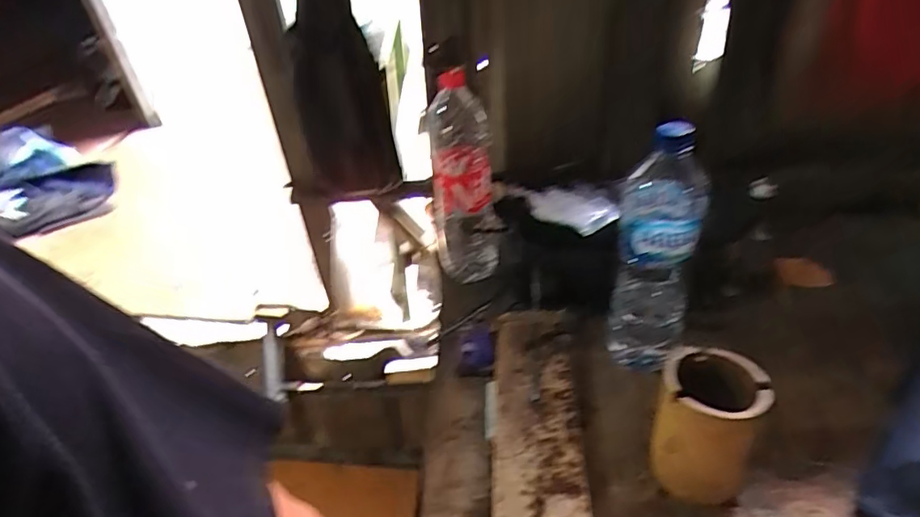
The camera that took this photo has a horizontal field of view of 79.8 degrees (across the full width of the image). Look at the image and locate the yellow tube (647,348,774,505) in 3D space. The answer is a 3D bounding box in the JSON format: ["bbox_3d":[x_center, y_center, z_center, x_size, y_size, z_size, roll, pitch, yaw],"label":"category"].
[{"bbox_3d":[0.244,0.162,0.550,0.089,0.126,0.094,-4,39,3],"label":"yellow tube"}]

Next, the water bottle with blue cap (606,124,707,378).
[{"bbox_3d":[0.232,-0.006,0.651,0.086,0.308,0.098,12,42,22],"label":"water bottle with blue cap"}]

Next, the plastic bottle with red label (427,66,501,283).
[{"bbox_3d":[0.007,-0.108,0.825,0.098,0.299,0.089,-7,38,-1],"label":"plastic bottle with red label"}]

